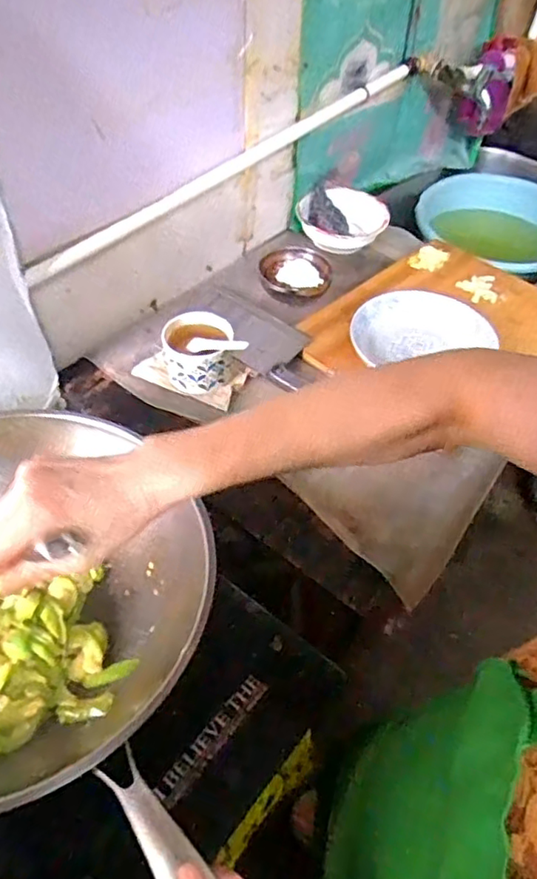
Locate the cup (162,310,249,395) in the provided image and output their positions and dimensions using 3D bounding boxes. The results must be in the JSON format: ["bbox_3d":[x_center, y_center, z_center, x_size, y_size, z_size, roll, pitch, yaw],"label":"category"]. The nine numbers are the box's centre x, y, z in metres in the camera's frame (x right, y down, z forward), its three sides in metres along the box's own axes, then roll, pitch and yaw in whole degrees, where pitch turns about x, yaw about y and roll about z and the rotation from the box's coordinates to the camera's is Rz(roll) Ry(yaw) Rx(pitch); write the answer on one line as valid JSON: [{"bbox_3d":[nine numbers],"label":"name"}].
[{"bbox_3d":[-0.088,-0.115,0.768,0.098,0.065,0.087,-7,50,-11],"label":"cup"}]

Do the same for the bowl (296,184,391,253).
[{"bbox_3d":[0.127,-0.378,1.026,0.149,0.073,0.149,2,49,-3],"label":"bowl"}]

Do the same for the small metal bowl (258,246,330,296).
[{"bbox_3d":[0.040,-0.247,0.909,0.109,0.041,0.103,2,49,-2],"label":"small metal bowl"}]

